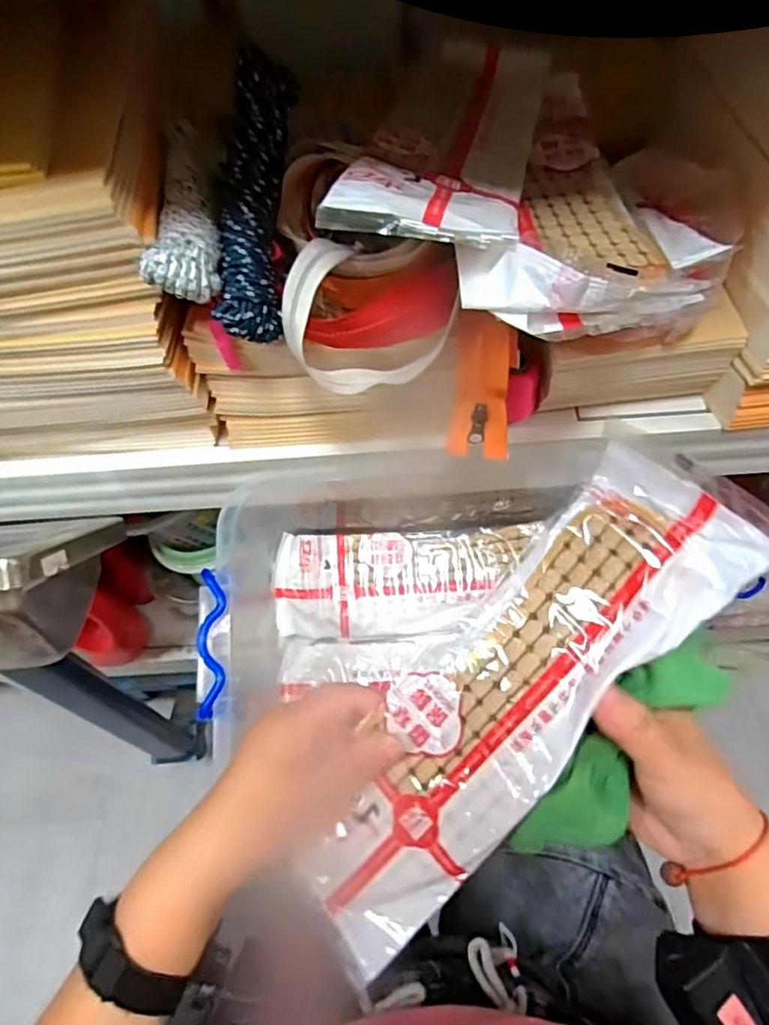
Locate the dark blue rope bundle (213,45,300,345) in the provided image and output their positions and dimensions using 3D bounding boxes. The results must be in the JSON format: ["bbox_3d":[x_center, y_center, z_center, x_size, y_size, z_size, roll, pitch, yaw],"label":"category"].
[{"bbox_3d":[-0.074,-0.180,0.349,0.031,0.025,0.156,5,91,6],"label":"dark blue rope bundle"}]

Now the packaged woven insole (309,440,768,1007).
[{"bbox_3d":[0.063,0.100,0.309,0.089,0.031,0.288,39,96,23],"label":"packaged woven insole"}]

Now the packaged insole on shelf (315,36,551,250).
[{"bbox_3d":[0.046,-0.238,0.370,0.093,0.018,0.308,15,50,1],"label":"packaged insole on shelf"}]

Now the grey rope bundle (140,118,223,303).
[{"bbox_3d":[-0.115,-0.185,0.361,0.036,0.025,0.147,-5,59,0],"label":"grey rope bundle"}]

